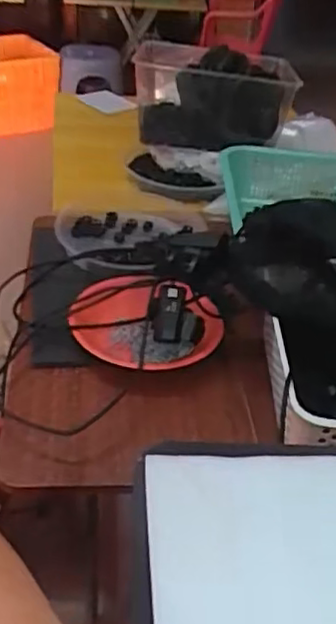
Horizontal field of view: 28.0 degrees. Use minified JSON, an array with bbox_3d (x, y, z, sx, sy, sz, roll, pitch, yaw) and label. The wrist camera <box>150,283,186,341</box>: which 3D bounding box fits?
[{"bbox_3d":[0.000,0.003,0.809,0.036,0.038,0.067,6,75,-16],"label":"wrist camera"}]

